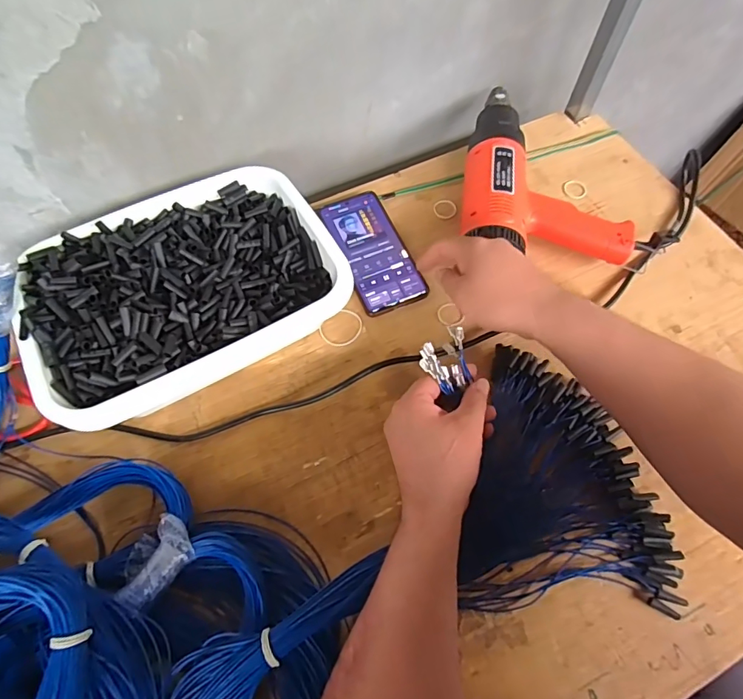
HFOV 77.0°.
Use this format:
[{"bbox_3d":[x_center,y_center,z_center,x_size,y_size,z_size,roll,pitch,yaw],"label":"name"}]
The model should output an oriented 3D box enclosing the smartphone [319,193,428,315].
[{"bbox_3d":[0.001,-0.118,0.551,0.078,0.012,0.164,-22,65,-10],"label":"smartphone"}]

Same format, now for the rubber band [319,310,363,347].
[{"bbox_3d":[-0.032,-0.023,0.510,0.046,0.007,0.037,-31,67,-15],"label":"rubber band"}]

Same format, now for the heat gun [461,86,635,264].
[{"bbox_3d":[0.199,-0.215,0.565,0.185,0.070,0.267,3,63,2],"label":"heat gun"}]

